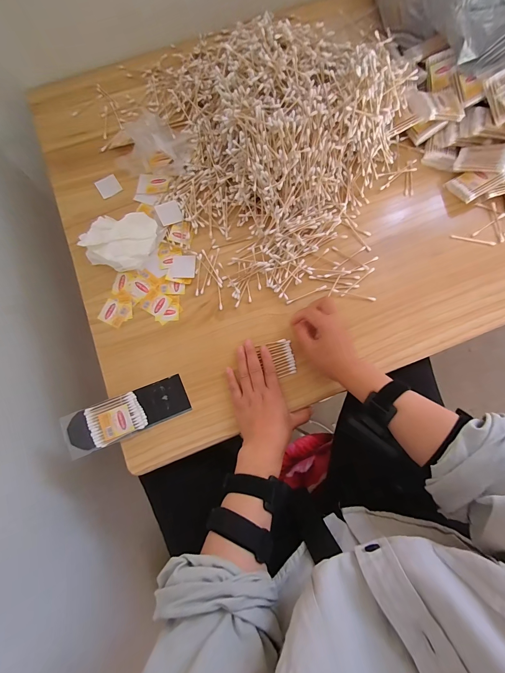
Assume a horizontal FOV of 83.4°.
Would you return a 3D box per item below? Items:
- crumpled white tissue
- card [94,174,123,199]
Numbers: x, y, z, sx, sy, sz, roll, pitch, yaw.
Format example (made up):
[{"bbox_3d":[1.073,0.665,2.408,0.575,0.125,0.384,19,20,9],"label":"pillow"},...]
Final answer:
[{"bbox_3d":[-0.216,-0.164,0.472,0.121,0.035,0.107,18,77,5],"label":"crumpled white tissue"},{"bbox_3d":[-0.264,-0.276,0.517,0.038,0.005,0.037,-32,78,-7],"label":"card"}]

